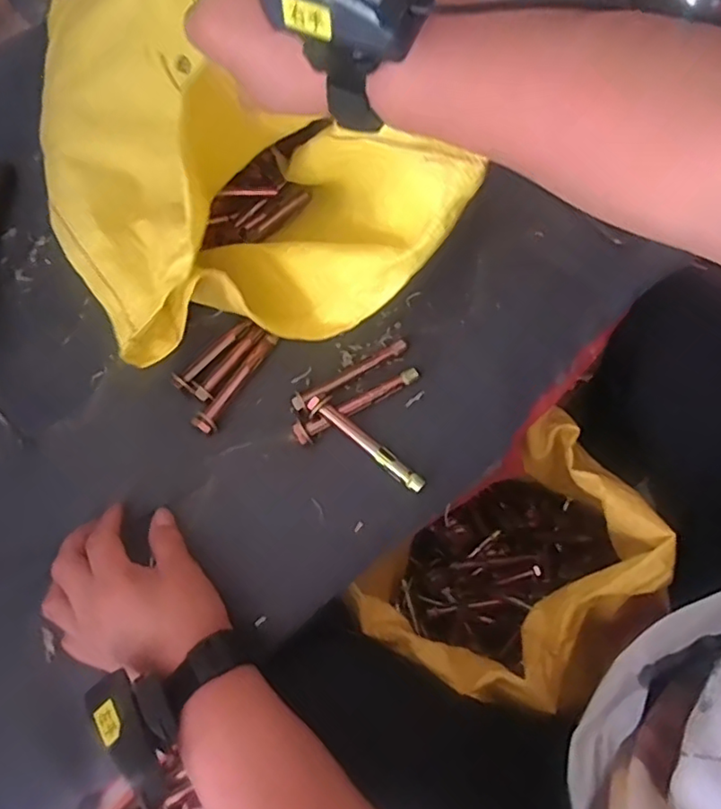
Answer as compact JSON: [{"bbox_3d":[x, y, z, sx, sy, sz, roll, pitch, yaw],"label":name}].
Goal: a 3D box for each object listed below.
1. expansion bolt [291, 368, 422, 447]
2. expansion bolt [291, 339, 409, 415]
[{"bbox_3d":[-0.002,0.000,0.469,0.105,0.014,0.017,-24,67,-9],"label":"expansion bolt"},{"bbox_3d":[-0.008,-0.024,0.479,0.103,0.016,0.018,-34,69,-12],"label":"expansion bolt"}]

